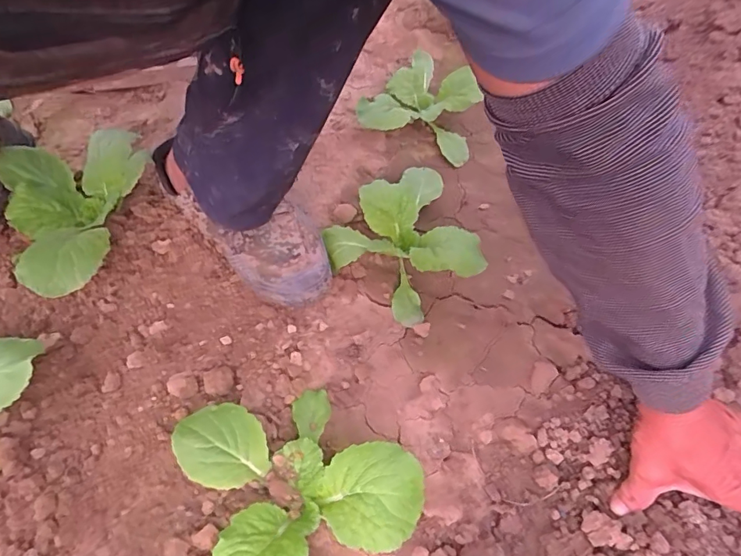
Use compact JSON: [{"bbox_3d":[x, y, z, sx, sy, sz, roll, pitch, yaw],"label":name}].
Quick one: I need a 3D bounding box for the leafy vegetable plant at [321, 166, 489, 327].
[{"bbox_3d":[0.031,-0.047,0.565,0.167,0.076,0.197,-14,59,-9],"label":"leafy vegetable plant"}]

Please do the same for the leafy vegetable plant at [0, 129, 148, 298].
[{"bbox_3d":[-0.344,-0.080,0.567,0.183,0.076,0.227,-23,62,-13],"label":"leafy vegetable plant"}]

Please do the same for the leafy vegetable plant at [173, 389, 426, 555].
[{"bbox_3d":[-0.059,0.192,0.417,0.176,0.060,0.230,-31,63,-19],"label":"leafy vegetable plant"}]

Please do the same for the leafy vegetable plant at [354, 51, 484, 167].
[{"bbox_3d":[0.081,-0.257,0.683,0.159,0.066,0.156,16,59,9],"label":"leafy vegetable plant"}]

